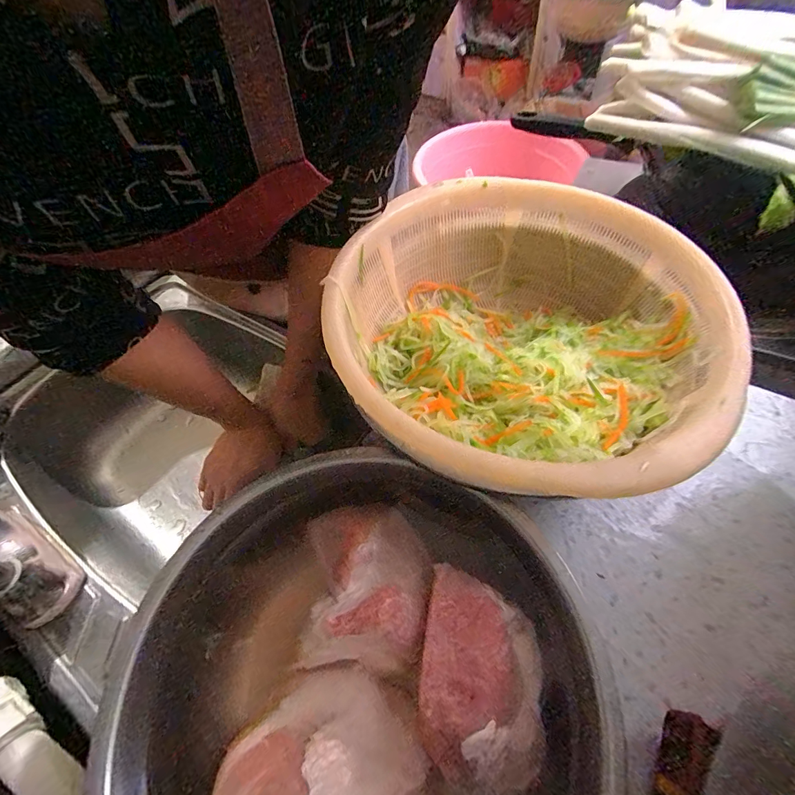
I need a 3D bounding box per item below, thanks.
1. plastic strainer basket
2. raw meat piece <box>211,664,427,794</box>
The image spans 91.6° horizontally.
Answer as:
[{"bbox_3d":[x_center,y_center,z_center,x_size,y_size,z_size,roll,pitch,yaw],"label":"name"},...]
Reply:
[{"bbox_3d":[0.102,-0.055,0.351,0.304,0.111,0.316,-2,57,3],"label":"plastic strainer basket"},{"bbox_3d":[-0.038,0.218,0.220,0.117,0.056,0.100,30,64,22],"label":"raw meat piece"}]

